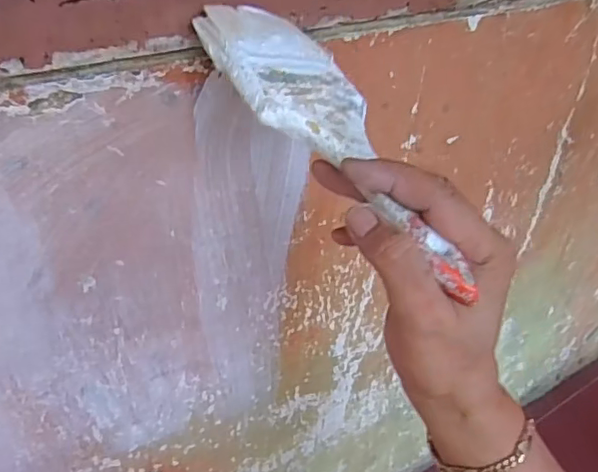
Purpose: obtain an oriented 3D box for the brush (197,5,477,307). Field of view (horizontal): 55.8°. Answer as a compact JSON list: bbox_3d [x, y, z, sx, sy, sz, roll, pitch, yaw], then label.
[{"bbox_3d":[0.022,-0.055,0.292,0.070,0.013,0.203,-23,65,-31],"label":"brush"}]

